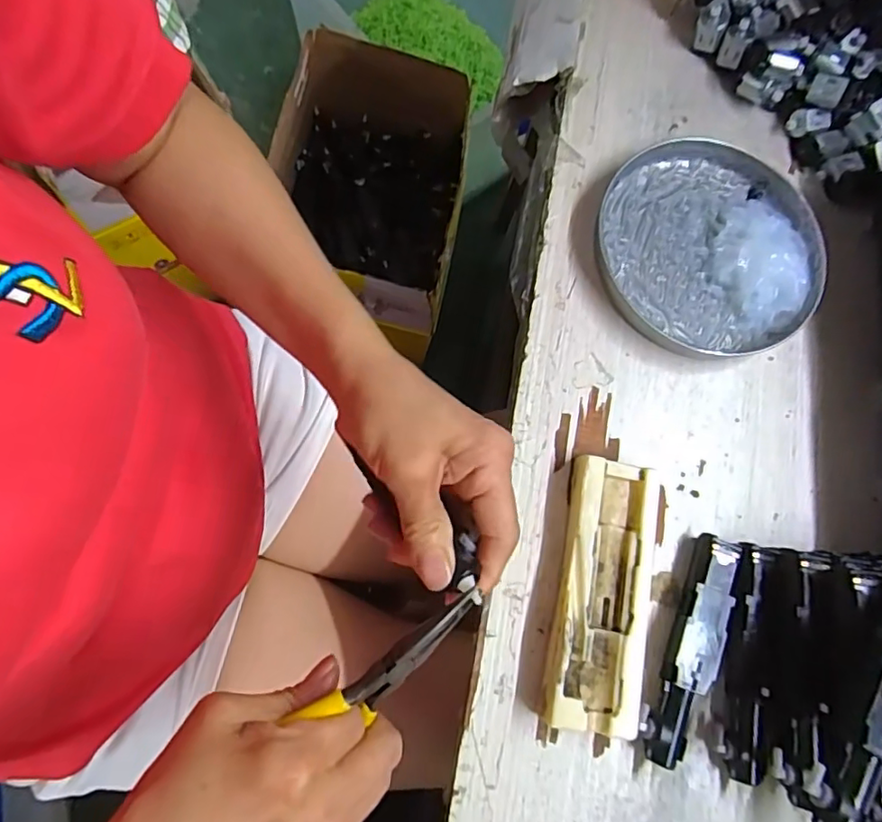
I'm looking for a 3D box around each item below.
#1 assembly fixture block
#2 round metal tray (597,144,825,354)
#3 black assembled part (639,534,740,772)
[{"bbox_3d":[0.087,0.096,0.307,0.049,0.025,0.136,11,77,-3],"label":"assembly fixture block"},{"bbox_3d":[0.173,-0.105,0.367,0.140,0.017,0.137,0,77,1],"label":"round metal tray"},{"bbox_3d":[0.134,0.127,0.308,0.026,0.019,0.119,24,76,0],"label":"black assembled part"}]

